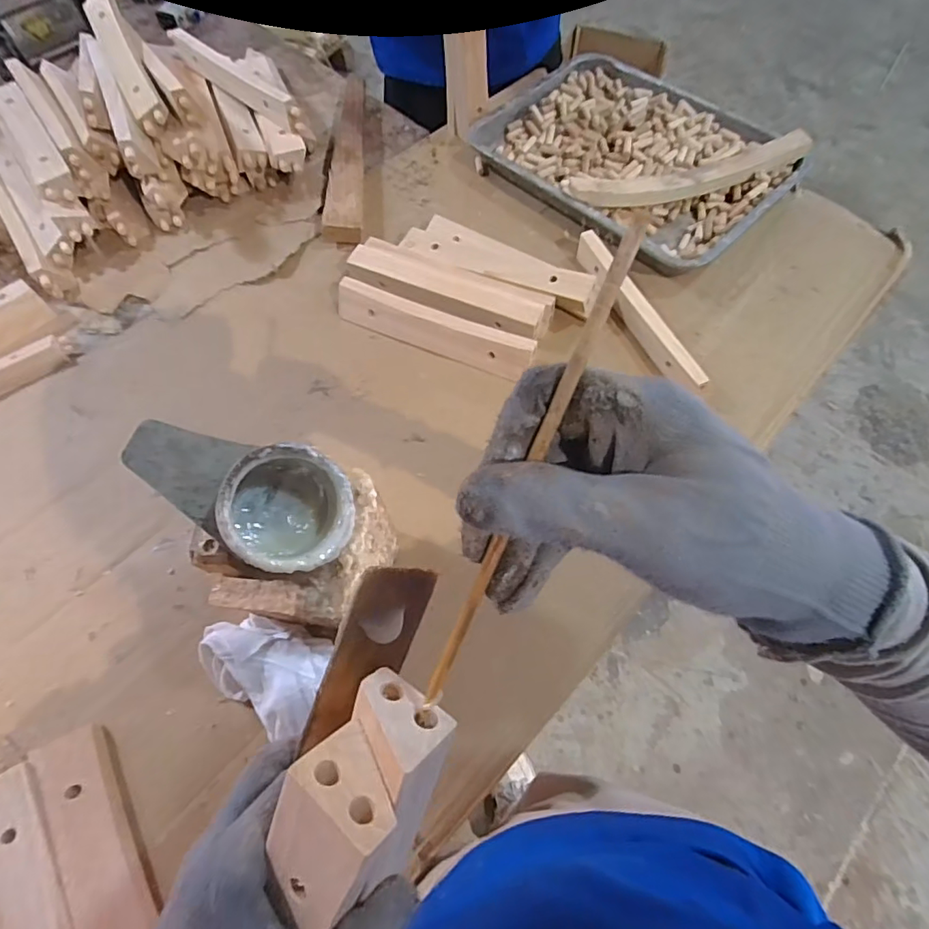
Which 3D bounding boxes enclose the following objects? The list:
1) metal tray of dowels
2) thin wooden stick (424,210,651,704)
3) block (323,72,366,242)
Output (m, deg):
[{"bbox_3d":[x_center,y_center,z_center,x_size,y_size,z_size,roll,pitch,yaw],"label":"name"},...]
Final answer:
[{"bbox_3d":[0.234,-0.428,0.728,0.297,0.051,0.390,-42,70,-16],"label":"metal tray of dowels"},{"bbox_3d":[0.017,0.012,0.173,0.006,0.004,0.182,27,111,15],"label":"thin wooden stick"},{"bbox_3d":[-0.167,-0.459,0.766,0.047,0.031,0.364,-3,65,0],"label":"block"}]

